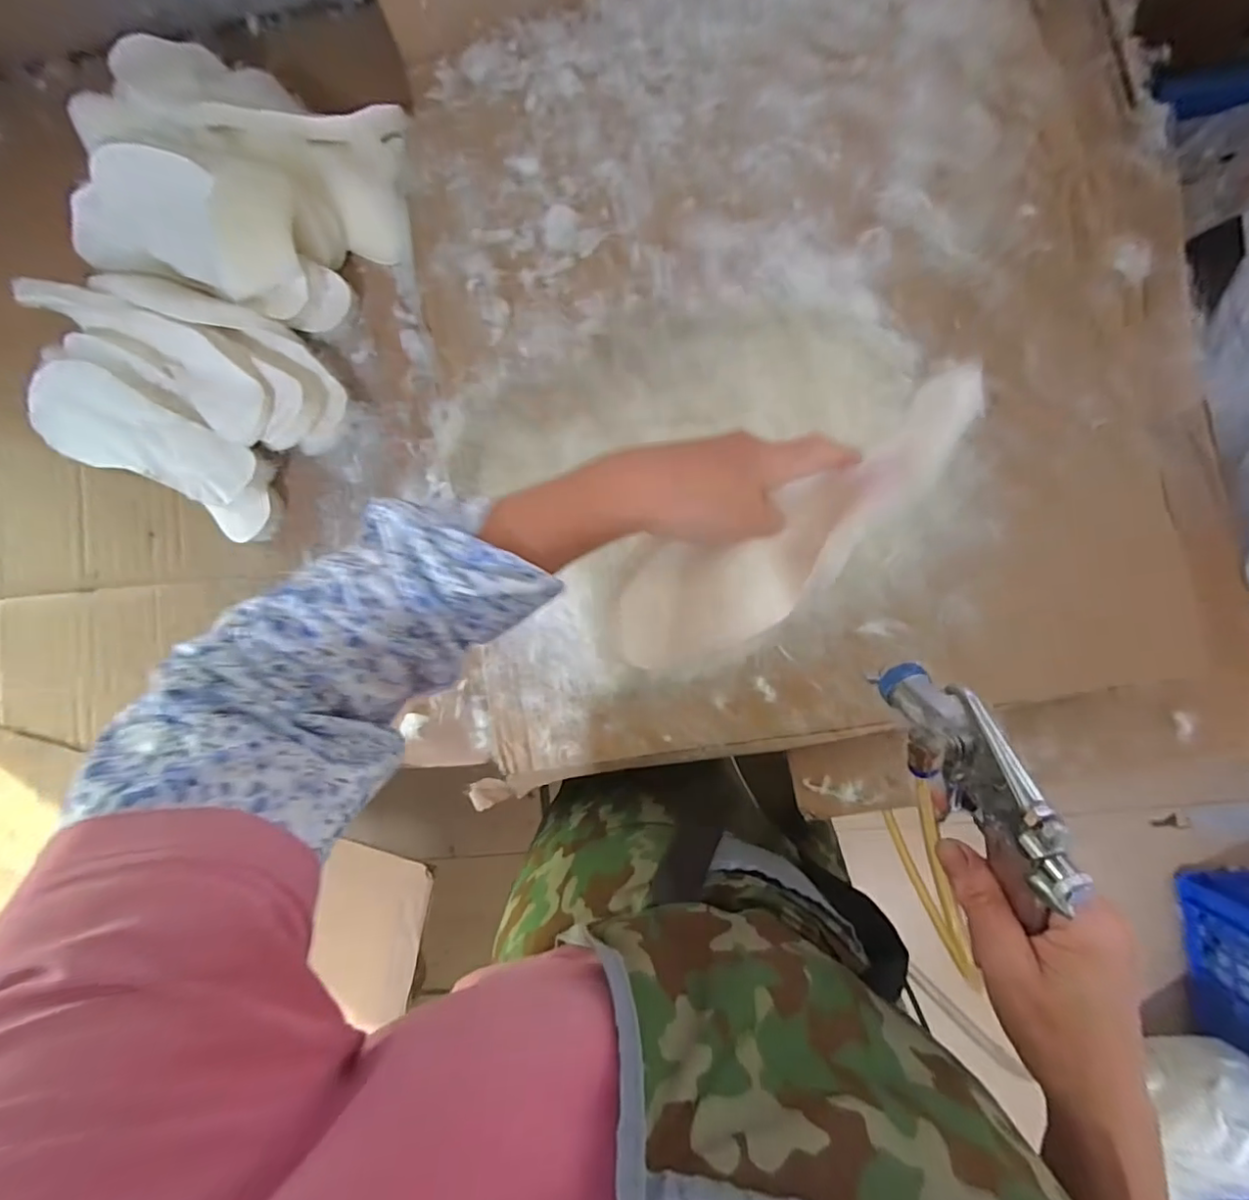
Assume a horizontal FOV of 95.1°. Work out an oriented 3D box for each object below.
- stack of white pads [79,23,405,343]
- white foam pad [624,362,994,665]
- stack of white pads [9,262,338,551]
[{"bbox_3d":[-0.349,-0.373,0.511,0.305,0.074,0.215,18,90,5],"label":"stack of white pads"},{"bbox_3d":[0.098,-0.042,0.323,0.230,0.030,0.073,-35,88,1],"label":"white foam pad"},{"bbox_3d":[-0.410,-0.186,0.510,0.288,0.045,0.189,25,90,5],"label":"stack of white pads"}]

